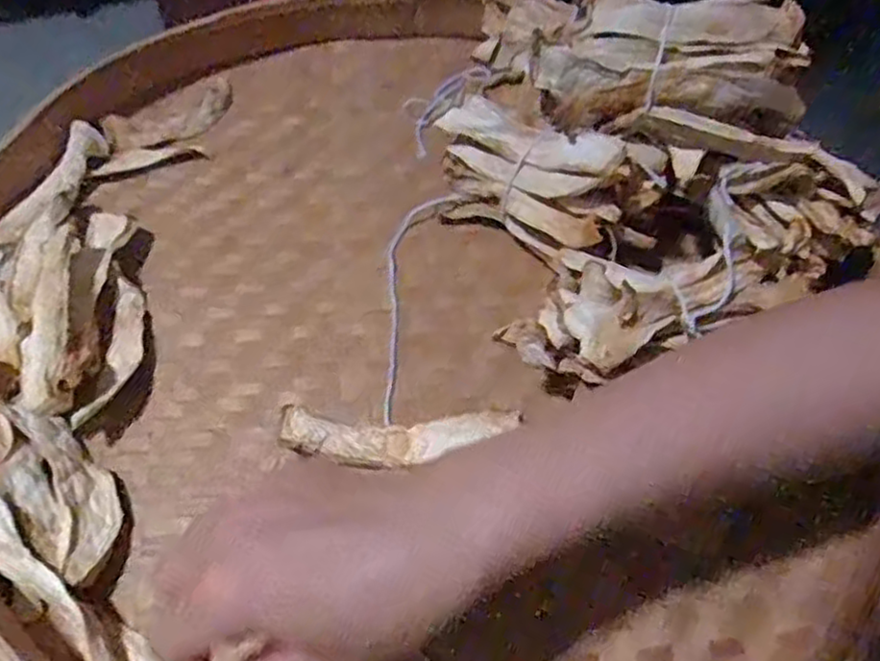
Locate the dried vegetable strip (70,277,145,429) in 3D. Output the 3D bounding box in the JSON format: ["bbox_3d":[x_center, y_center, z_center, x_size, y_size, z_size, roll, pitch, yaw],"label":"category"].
[{"bbox_3d":[-0.183,0.012,0.414,0.024,0.016,0.102,-2,55,-1],"label":"dried vegetable strip"}]

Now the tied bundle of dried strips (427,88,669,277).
[{"bbox_3d":[0.056,-0.088,0.441,0.138,0.077,0.065,23,58,15],"label":"tied bundle of dried strips"}]

